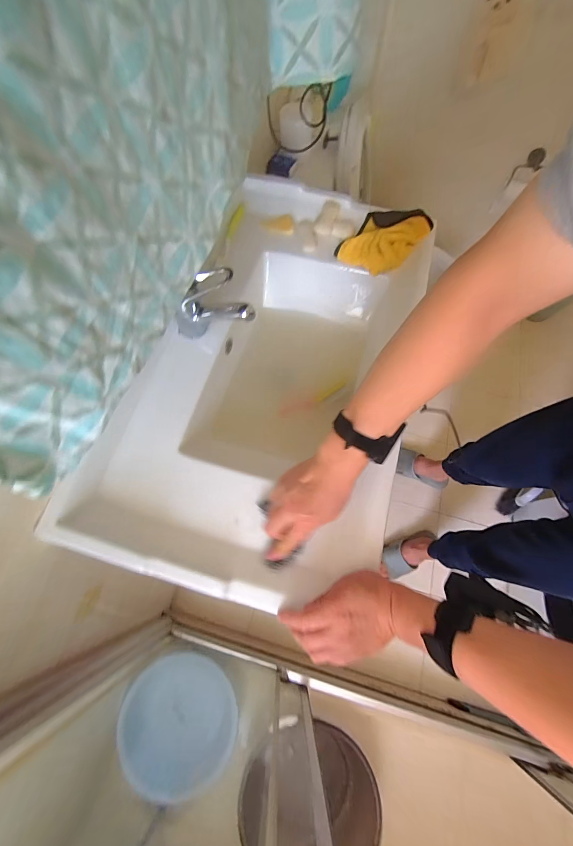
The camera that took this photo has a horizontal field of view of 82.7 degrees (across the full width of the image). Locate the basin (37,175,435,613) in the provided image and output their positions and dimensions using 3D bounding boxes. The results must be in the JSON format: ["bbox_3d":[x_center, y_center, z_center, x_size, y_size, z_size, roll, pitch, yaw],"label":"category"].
[{"bbox_3d":[-0.011,-0.106,0.617,0.455,0.174,0.786,18,65,7],"label":"basin"}]

